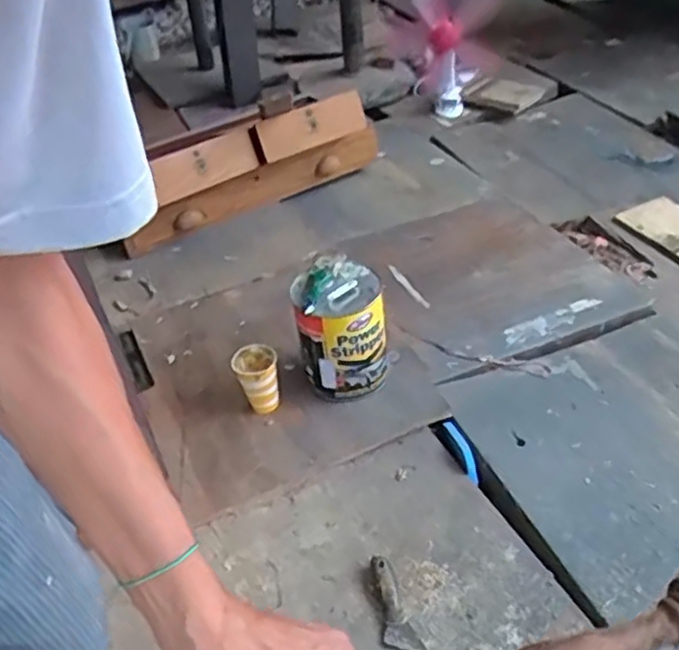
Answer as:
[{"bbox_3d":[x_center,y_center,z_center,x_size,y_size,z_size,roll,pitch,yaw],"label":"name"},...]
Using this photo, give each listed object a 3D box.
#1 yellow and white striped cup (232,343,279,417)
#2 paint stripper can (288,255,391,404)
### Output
[{"bbox_3d":[-0.154,0.102,1.334,0.076,0.114,0.077,-4,38,3],"label":"yellow and white striped cup"},{"bbox_3d":[0.006,0.020,1.336,0.168,0.239,0.161,-1,40,1],"label":"paint stripper can"}]

